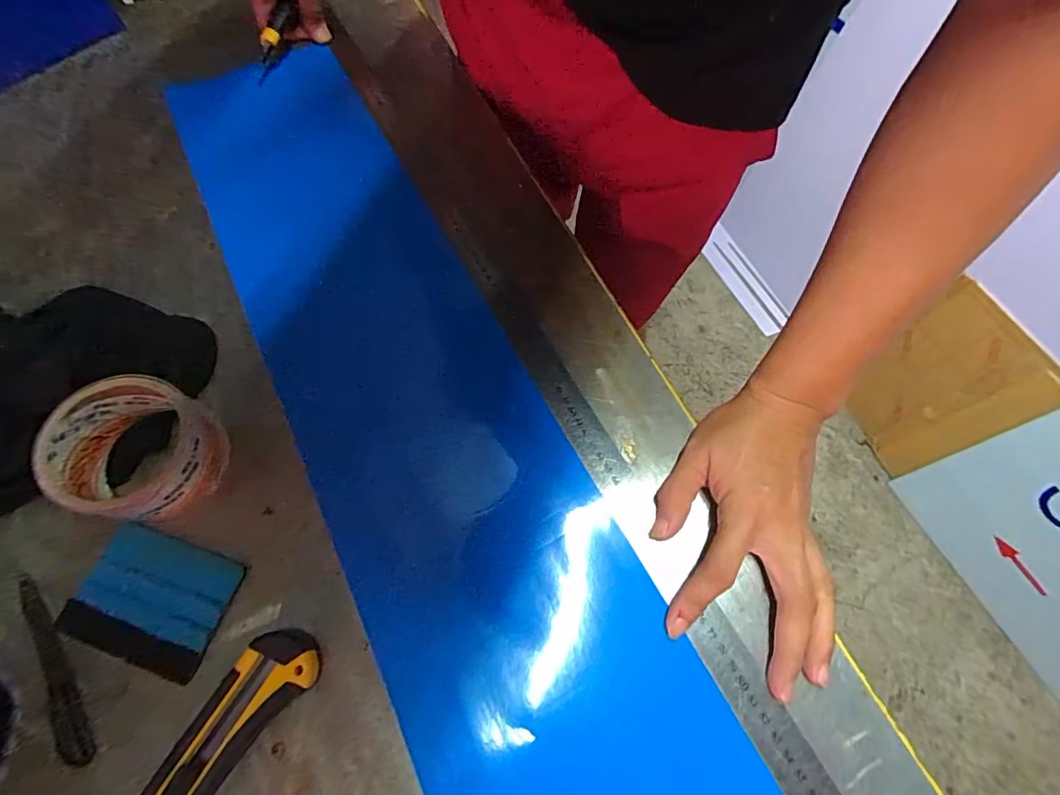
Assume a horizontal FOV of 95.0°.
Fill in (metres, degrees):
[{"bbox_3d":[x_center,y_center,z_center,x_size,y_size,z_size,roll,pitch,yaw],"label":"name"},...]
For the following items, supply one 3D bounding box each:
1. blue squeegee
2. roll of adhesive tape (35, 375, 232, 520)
[{"bbox_3d":[-0.244,0.128,0.313,0.097,0.008,0.071,18,67,8],"label":"blue squeegee"},{"bbox_3d":[-0.258,0.036,0.324,0.081,0.064,0.086,0,65,0],"label":"roll of adhesive tape"}]

